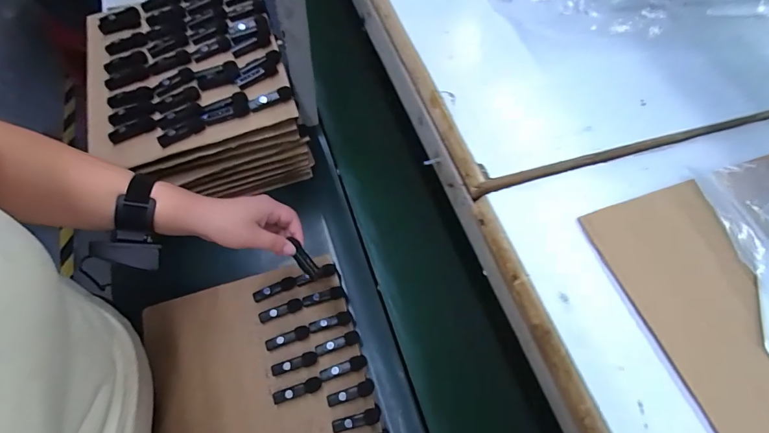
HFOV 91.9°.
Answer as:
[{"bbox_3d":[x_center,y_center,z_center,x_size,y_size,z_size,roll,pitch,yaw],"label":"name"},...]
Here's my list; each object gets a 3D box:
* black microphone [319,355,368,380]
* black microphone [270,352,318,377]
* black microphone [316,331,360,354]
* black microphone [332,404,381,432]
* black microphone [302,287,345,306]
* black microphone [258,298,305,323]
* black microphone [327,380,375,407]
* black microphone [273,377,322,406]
[{"bbox_3d":[-0.058,0.220,0.535,0.069,0.013,0.020,-19,68,-11],"label":"black microphone"},{"bbox_3d":[-0.129,0.213,0.532,0.066,0.012,0.019,-17,67,-11],"label":"black microphone"},{"bbox_3d":[-0.070,0.187,0.551,0.065,0.014,0.018,-11,66,-8],"label":"black microphone"},{"bbox_3d":[-0.037,0.280,0.507,0.066,0.012,0.022,-17,67,-10],"label":"black microphone"},{"bbox_3d":[-0.094,0.126,0.580,0.065,0.008,0.018,-12,66,-8],"label":"black microphone"},{"bbox_3d":[-0.158,0.143,0.565,0.066,0.009,0.019,-17,67,-11],"label":"black microphone"},{"bbox_3d":[-0.046,0.249,0.520,0.068,0.013,0.020,-17,67,-10],"label":"black microphone"},{"bbox_3d":[-0.121,0.244,0.518,0.069,0.012,0.020,-18,67,-11],"label":"black microphone"}]

